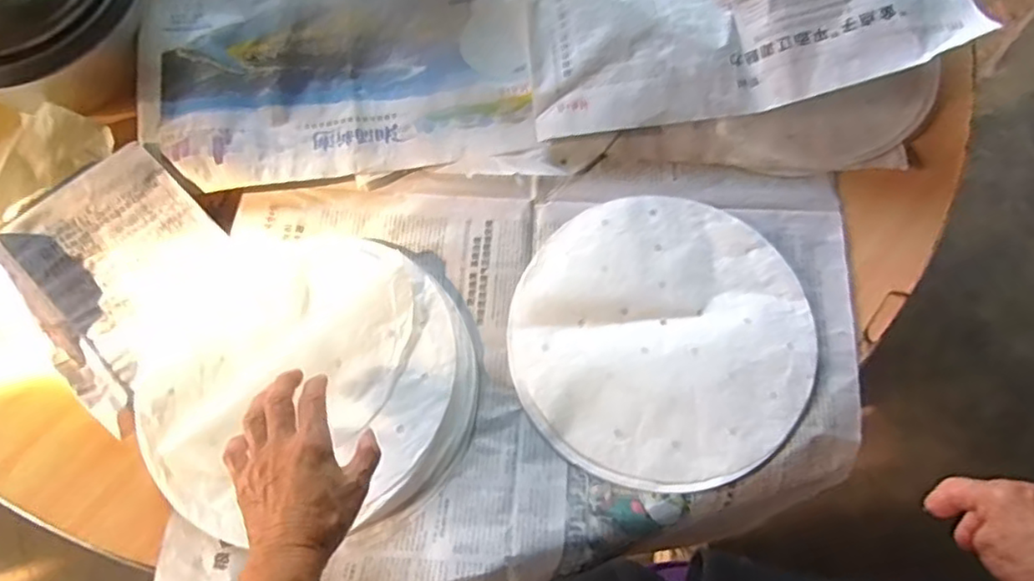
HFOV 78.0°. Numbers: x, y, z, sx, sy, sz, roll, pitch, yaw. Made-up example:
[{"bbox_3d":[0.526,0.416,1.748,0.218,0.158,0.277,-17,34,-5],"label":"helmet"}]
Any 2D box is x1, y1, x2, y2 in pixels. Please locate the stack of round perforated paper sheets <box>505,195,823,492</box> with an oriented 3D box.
[{"bbox_3d":[0.121,0.036,0.535,0.244,0.025,0.239,-37,75,-10],"label":"stack of round perforated paper sheets"}]

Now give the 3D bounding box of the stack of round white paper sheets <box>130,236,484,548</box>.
[{"bbox_3d":[-0.173,0.068,0.531,0.273,0.020,0.235,-5,73,0],"label":"stack of round white paper sheets"}]

